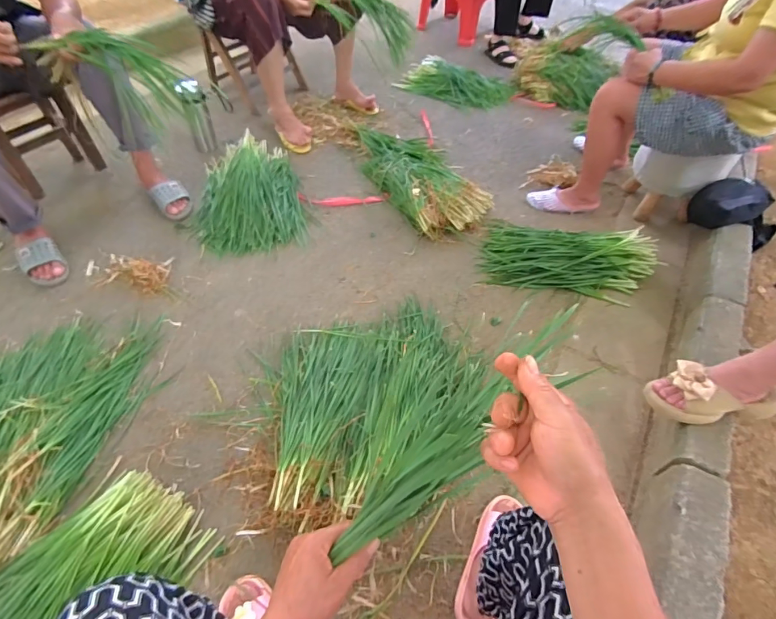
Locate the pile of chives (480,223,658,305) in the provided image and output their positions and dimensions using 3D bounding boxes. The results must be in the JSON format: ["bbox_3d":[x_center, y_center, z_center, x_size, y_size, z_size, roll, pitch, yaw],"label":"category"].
[{"bbox_3d":[0.537,-0.177,1.265,0.480,0.099,0.275,12,53,4],"label":"pile of chives"}]

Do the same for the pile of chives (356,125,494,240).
[{"bbox_3d":[0.109,-0.498,1.522,0.329,0.075,0.650,-16,56,-16],"label":"pile of chives"}]

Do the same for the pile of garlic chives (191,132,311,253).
[{"bbox_3d":[-0.458,-0.408,1.379,0.341,0.116,0.511,-10,52,-11],"label":"pile of garlic chives"}]

